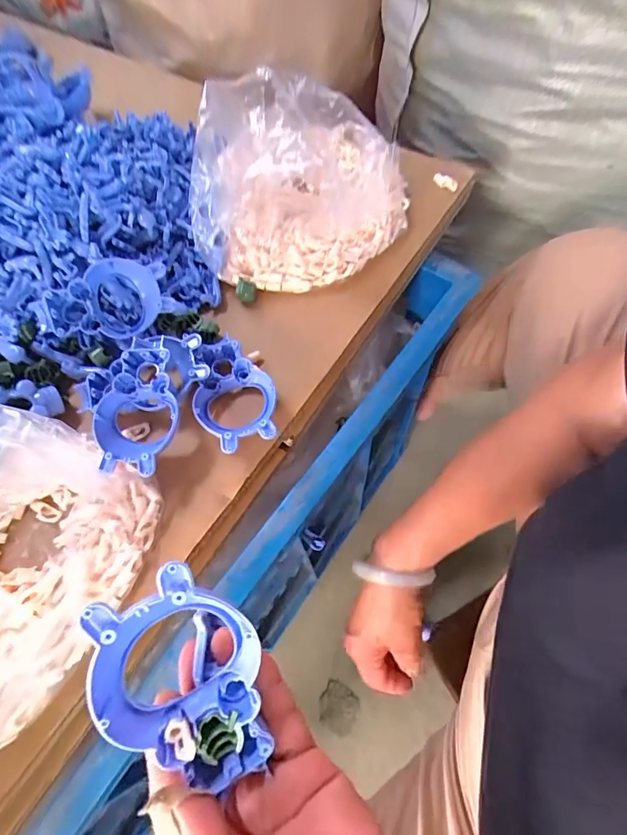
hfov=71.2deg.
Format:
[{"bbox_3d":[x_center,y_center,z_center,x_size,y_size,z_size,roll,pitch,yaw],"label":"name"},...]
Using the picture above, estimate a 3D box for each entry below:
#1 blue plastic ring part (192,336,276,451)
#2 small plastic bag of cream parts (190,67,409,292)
[{"bbox_3d":[-0.061,-0.018,0.333,0.059,0.020,0.096,-19,63,-6],"label":"blue plastic ring part"},{"bbox_3d":[-0.005,-0.215,0.381,0.174,0.103,0.177,4,63,6],"label":"small plastic bag of cream parts"}]

